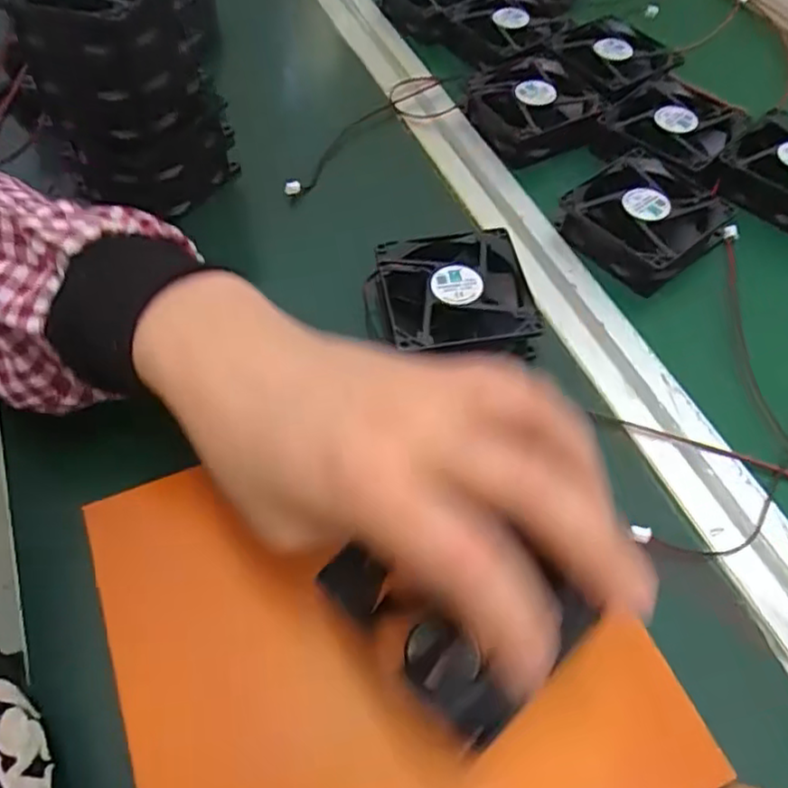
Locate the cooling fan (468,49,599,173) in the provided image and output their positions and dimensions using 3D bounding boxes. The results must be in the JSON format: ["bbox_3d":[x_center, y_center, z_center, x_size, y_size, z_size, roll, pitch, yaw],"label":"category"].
[{"bbox_3d":[0.099,-0.208,0.477,0.085,0.036,0.087,-5,59,-7],"label":"cooling fan"}]

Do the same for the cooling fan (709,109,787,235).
[{"bbox_3d":[0.268,-0.154,0.439,0.079,0.024,0.094,35,62,17],"label":"cooling fan"}]

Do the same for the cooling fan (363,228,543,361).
[{"bbox_3d":[0.030,-0.048,0.369,0.087,0.027,0.088,-6,59,-7],"label":"cooling fan"}]

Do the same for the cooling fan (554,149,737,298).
[{"bbox_3d":[0.159,-0.112,0.413,0.086,0.026,0.081,-38,68,-24],"label":"cooling fan"}]

